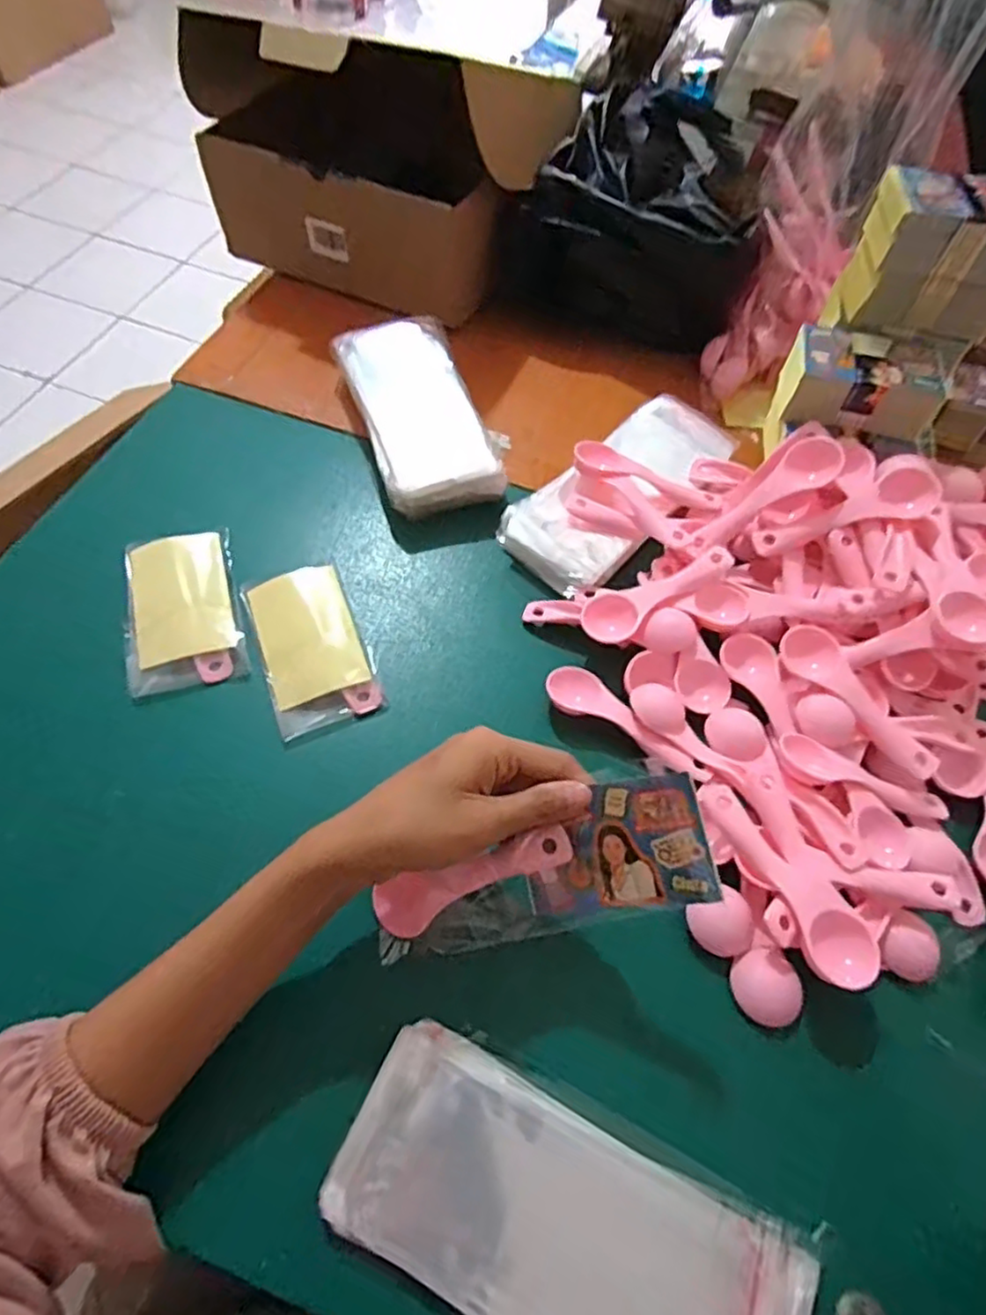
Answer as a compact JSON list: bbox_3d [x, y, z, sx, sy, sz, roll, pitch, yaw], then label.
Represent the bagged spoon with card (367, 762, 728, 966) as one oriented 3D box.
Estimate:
[{"bbox_3d":[0.016,0.103,0.323,0.173,0.011,0.066,-22,90,22],"label":"bagged spoon with card"}]

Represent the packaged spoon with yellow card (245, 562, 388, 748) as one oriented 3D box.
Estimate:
[{"bbox_3d":[-0.118,-0.008,0.436,0.065,0.016,0.112,-18,63,-14],"label":"packaged spoon with yellow card"}]

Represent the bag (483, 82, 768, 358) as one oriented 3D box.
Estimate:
[{"bbox_3d":[0.130,-0.412,0.617,0.212,0.128,0.235,14,60,3],"label":"bag"}]

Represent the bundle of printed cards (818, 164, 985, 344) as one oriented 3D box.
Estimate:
[{"bbox_3d":[0.301,-0.274,0.455,0.104,0.080,0.064,11,60,2],"label":"bundle of printed cards"}]

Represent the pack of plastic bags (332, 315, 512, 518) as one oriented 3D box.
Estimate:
[{"bbox_3d":[-0.056,-0.191,0.533,0.098,0.045,0.188,-16,63,-13],"label":"pack of plastic bags"}]

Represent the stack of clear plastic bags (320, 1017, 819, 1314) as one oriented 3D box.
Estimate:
[{"bbox_3d":[0.029,0.244,0.283,0.194,0.020,0.085,26,62,10],"label":"stack of clear plastic bags"}]

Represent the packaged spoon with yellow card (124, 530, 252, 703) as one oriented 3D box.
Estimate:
[{"bbox_3d":[-0.204,-0.032,0.440,0.068,0.017,0.114,-12,62,-11],"label":"packaged spoon with yellow card"}]

